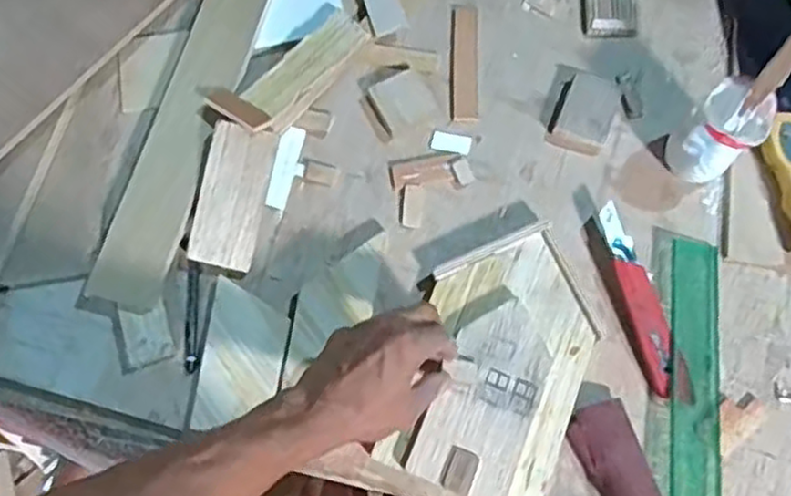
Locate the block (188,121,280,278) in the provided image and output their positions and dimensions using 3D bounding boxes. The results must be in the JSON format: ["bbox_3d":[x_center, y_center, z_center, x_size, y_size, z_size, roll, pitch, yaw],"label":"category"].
[{"bbox_3d":[-0.144,-0.043,0.634,0.055,0.020,0.129,13,90,4],"label":"block"}]

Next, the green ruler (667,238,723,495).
[{"bbox_3d":[0.256,0.118,0.605,0.049,0.009,0.252,10,73,-10],"label":"green ruler"}]

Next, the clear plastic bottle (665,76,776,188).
[{"bbox_3d":[0.274,-0.093,0.616,0.060,0.100,0.056,-42,78,-10],"label":"clear plastic bottle"}]

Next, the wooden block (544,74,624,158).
[{"bbox_3d":[0.179,-0.129,0.671,0.054,0.020,0.075,22,76,6],"label":"wooden block"}]

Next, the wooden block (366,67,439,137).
[{"bbox_3d":[0.006,-0.139,0.670,0.052,0.007,0.050,-32,77,-8],"label":"wooden block"}]

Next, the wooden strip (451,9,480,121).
[{"bbox_3d":[0.069,-0.183,0.702,0.027,0.004,0.123,0,75,1],"label":"wooden strip"}]

